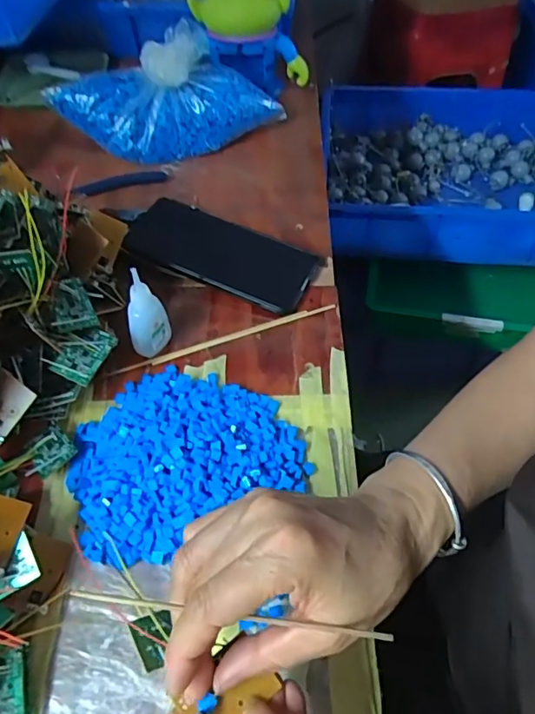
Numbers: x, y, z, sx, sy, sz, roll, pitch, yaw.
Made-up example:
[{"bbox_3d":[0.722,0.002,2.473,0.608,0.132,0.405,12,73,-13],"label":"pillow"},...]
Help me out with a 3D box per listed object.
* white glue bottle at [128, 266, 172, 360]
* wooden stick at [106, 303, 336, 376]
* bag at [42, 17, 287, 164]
[{"bbox_3d":[-0.096,-0.033,0.401,0.019,0.078,0.028,18,57,16],"label":"white glue bottle"},{"bbox_3d":[-0.034,-0.015,0.432,0.195,0.005,0.009,-19,55,-10],"label":"wooden stick"},{"bbox_3d":[-0.113,-0.287,0.570,0.254,0.096,0.084,-5,55,-2],"label":"bag"}]

